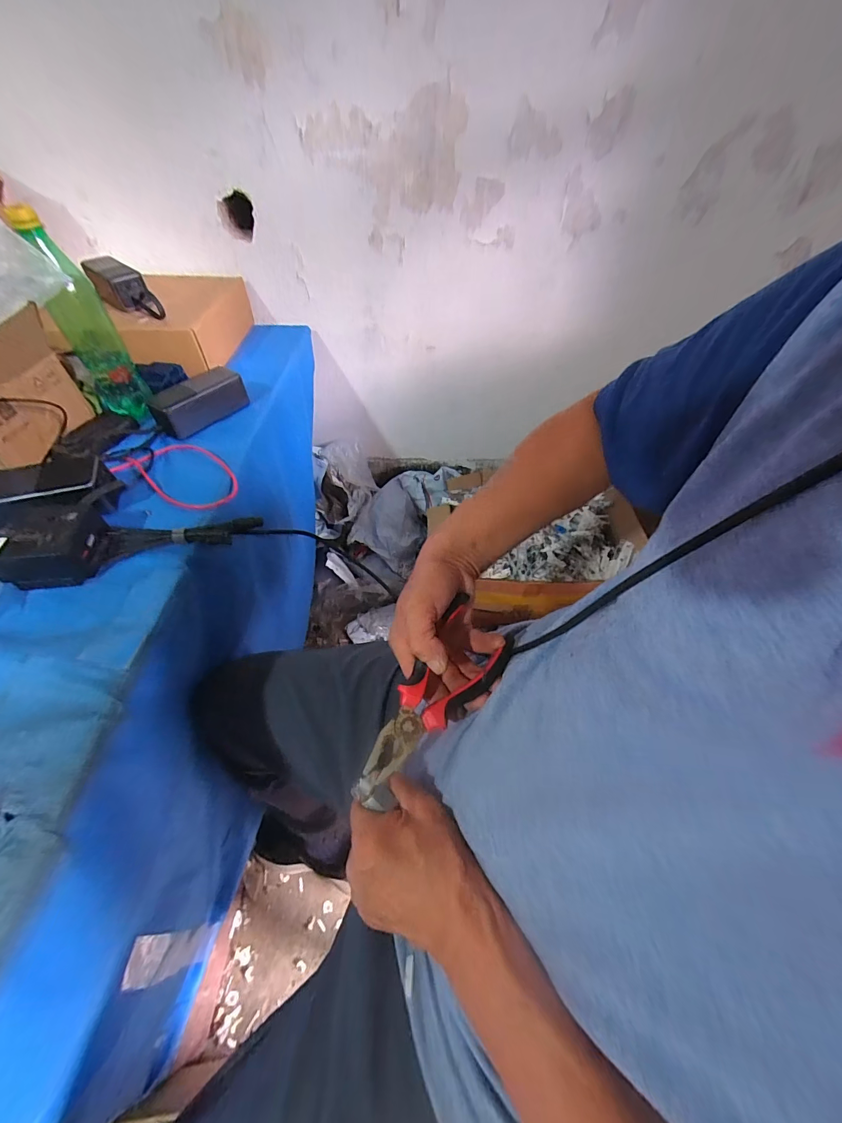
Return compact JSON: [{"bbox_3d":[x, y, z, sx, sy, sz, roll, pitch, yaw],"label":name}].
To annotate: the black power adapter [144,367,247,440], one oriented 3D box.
[{"bbox_3d":[-0.330,-0.236,0.592,0.056,0.051,0.133,28,55,20],"label":"black power adapter"}]

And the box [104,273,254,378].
[{"bbox_3d":[-0.437,-0.435,0.732,0.175,0.087,0.274,1,51,-1],"label":"box"}]

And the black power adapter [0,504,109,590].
[{"bbox_3d":[-0.379,-0.020,0.410,0.088,0.044,0.081,-4,51,-5],"label":"black power adapter"}]

